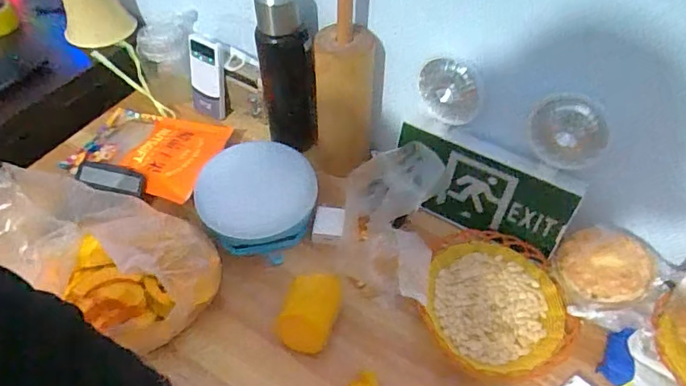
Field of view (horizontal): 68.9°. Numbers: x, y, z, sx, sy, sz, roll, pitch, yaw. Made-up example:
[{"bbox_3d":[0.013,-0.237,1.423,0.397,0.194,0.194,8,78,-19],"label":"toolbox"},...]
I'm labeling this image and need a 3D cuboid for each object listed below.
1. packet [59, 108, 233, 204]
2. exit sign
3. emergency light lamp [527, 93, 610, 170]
[{"bbox_3d":[-0.326,-0.075,0.838,0.243,0.033,0.175,14,51,11],"label":"packet"},{"bbox_3d":[0.192,-0.008,0.706,0.248,0.133,0.018,24,39,19],"label":"exit sign"},{"bbox_3d":[0.272,-0.076,0.607,0.089,0.088,0.031,35,58,25],"label":"emergency light lamp"}]

